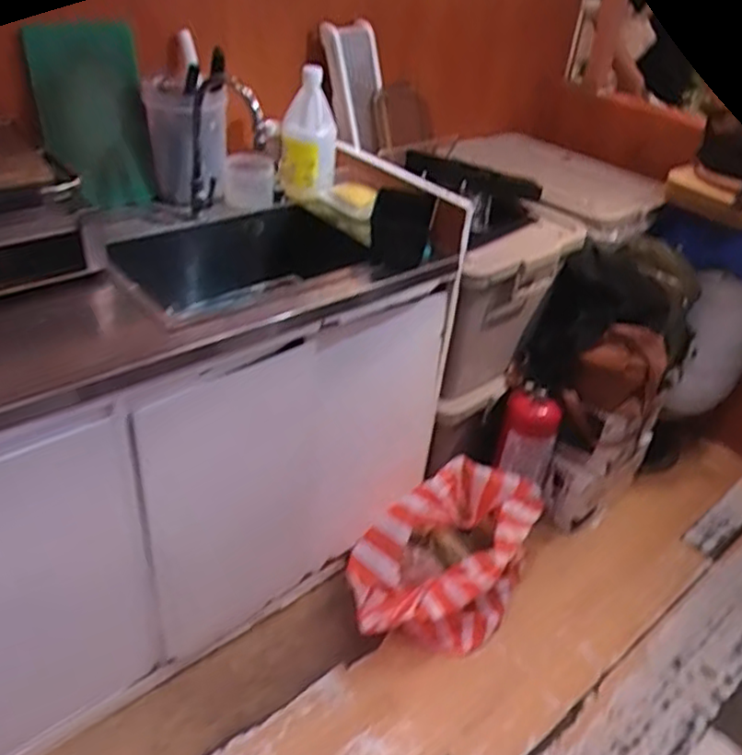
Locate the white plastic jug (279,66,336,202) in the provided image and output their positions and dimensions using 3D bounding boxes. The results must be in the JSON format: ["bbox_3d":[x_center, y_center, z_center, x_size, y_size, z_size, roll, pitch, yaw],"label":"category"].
[{"bbox_3d":[-0.138,-0.537,1.508,0.116,0.252,0.090,4,37,-1],"label":"white plastic jug"}]

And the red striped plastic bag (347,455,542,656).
[{"bbox_3d":[0.163,0.403,1.515,0.412,0.312,0.269,4,37,-2],"label":"red striped plastic bag"}]

